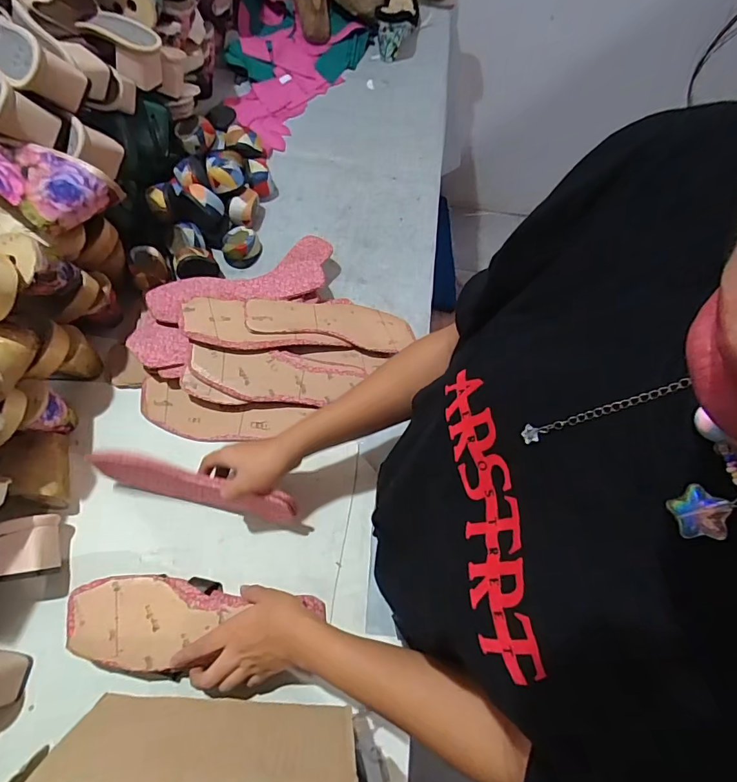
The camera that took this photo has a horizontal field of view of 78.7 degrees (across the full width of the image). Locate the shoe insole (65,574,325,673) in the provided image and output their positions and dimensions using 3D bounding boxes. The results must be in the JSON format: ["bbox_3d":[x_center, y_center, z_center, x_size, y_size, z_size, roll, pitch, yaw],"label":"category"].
[{"bbox_3d":[-0.183,0.249,0.487,0.258,0.017,0.087,4,66,-8],"label":"shoe insole"}]

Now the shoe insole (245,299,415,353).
[{"bbox_3d":[-0.052,-0.102,0.647,0.235,0.009,0.081,8,54,-14],"label":"shoe insole"}]

